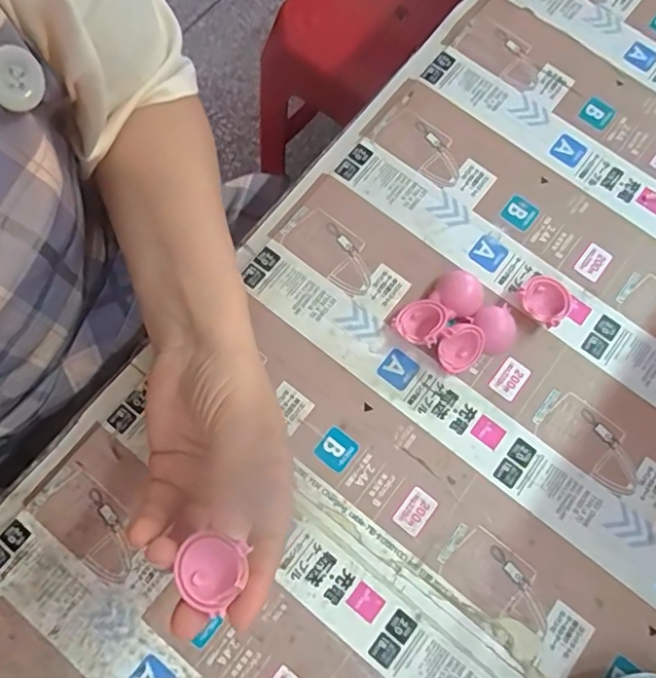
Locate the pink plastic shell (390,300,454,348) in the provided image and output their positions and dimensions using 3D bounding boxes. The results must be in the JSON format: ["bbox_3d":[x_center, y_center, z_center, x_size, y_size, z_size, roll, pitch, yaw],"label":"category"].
[{"bbox_3d":[0.056,-0.012,0.327,0.026,0.023,0.027,36,77,9],"label":"pink plastic shell"}]

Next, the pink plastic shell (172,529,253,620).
[{"bbox_3d":[-0.047,0.092,0.219,0.025,0.009,0.028,27,75,7],"label":"pink plastic shell"}]

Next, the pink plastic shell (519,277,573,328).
[{"bbox_3d":[0.131,-0.023,0.335,0.028,0.016,0.027,0,74,-1],"label":"pink plastic shell"}]

